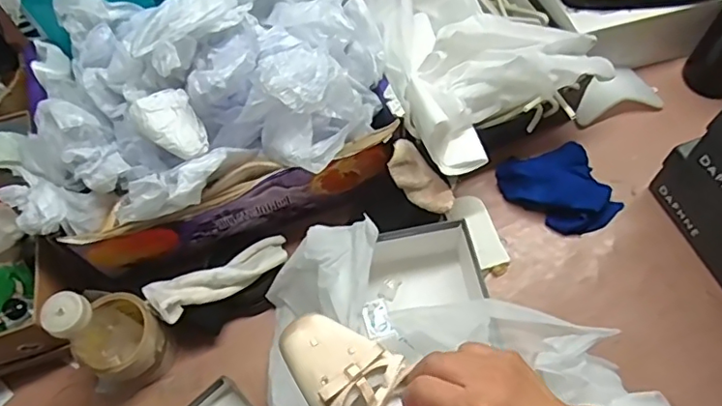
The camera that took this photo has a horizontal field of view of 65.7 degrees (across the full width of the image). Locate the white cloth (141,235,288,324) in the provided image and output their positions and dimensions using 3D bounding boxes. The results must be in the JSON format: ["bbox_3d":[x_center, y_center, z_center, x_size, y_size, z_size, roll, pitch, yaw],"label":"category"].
[{"bbox_3d":[-0.161,0.084,0.649,0.164,0.027,0.048,-24,63,-29],"label":"white cloth"}]

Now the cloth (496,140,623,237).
[{"bbox_3d":[0.258,-0.021,0.727,0.129,0.040,0.128,-21,64,-8],"label":"cloth"}]

